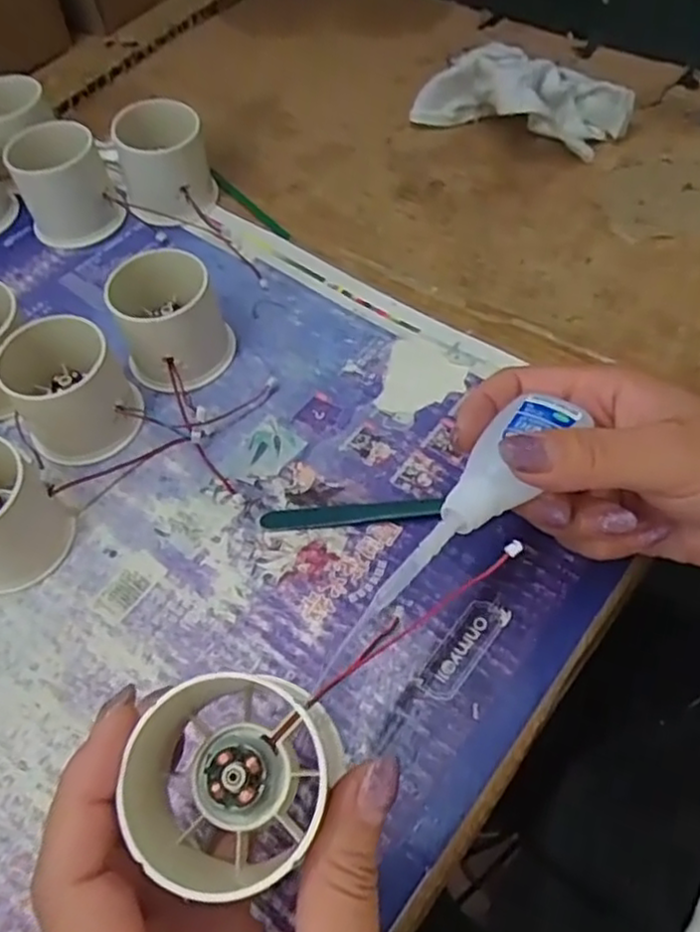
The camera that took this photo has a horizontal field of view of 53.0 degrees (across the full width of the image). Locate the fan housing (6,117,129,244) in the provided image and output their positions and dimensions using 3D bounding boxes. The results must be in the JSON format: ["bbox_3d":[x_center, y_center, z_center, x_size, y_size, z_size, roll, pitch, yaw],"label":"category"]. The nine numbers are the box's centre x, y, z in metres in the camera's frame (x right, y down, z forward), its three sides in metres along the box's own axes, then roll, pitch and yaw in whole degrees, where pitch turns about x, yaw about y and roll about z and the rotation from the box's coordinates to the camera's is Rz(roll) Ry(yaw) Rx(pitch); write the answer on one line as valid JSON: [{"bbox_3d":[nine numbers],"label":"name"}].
[{"bbox_3d":[-0.171,-0.167,0.421,0.052,0.054,0.046,-23,59,-11],"label":"fan housing"}]

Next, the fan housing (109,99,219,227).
[{"bbox_3d":[-0.112,-0.181,0.426,0.048,0.056,0.049,5,58,7],"label":"fan housing"}]

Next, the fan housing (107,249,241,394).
[{"bbox_3d":[-0.092,-0.074,0.360,0.054,0.049,0.058,-2,57,3],"label":"fan housing"}]

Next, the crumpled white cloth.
[{"bbox_3d":[0.112,-0.241,0.456,0.124,0.048,0.070,34,66,22],"label":"crumpled white cloth"}]

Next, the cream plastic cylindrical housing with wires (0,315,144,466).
[{"bbox_3d":[-0.137,-0.039,0.342,0.054,0.047,0.058,-2,57,3],"label":"cream plastic cylindrical housing with wires"}]

